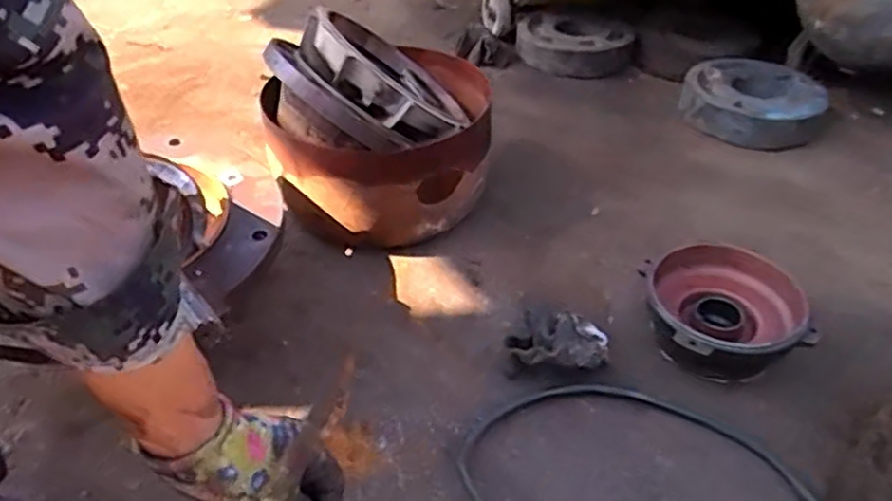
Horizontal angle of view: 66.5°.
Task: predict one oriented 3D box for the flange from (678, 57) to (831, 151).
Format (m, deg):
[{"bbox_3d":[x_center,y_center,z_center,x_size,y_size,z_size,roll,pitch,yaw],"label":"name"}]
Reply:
[{"bbox_3d":[0.565,-0.277,1.255,0.251,0.069,0.223,22,45,20],"label":"flange"}]

